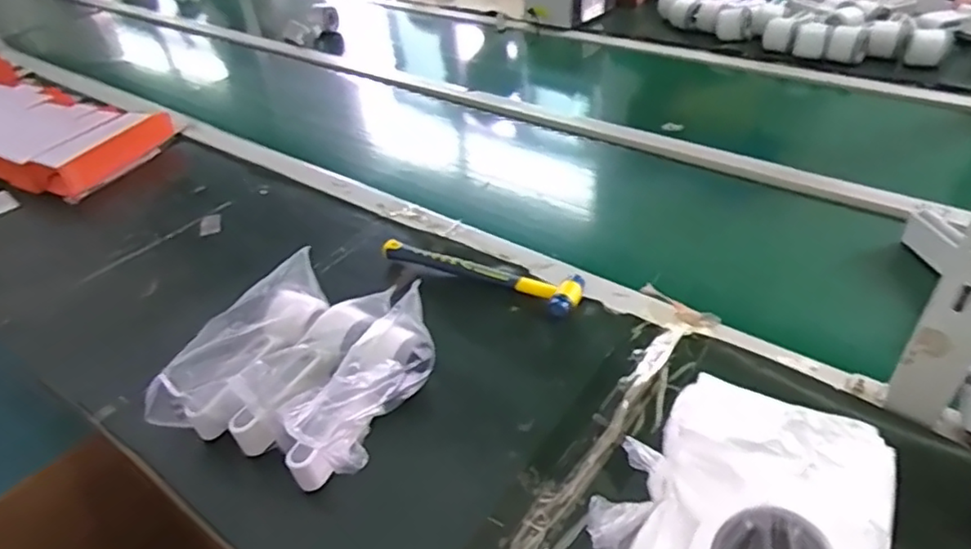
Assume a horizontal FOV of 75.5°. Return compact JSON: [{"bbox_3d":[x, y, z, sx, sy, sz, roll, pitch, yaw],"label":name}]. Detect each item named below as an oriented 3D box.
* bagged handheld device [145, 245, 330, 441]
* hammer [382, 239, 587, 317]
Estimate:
[{"bbox_3d":[-0.227,0.075,0.610,0.077,0.101,0.189,16,45,24],"label":"bagged handheld device"},{"bbox_3d":[-0.006,-0.004,0.712,0.237,0.024,0.055,16,45,24],"label":"hammer"}]

